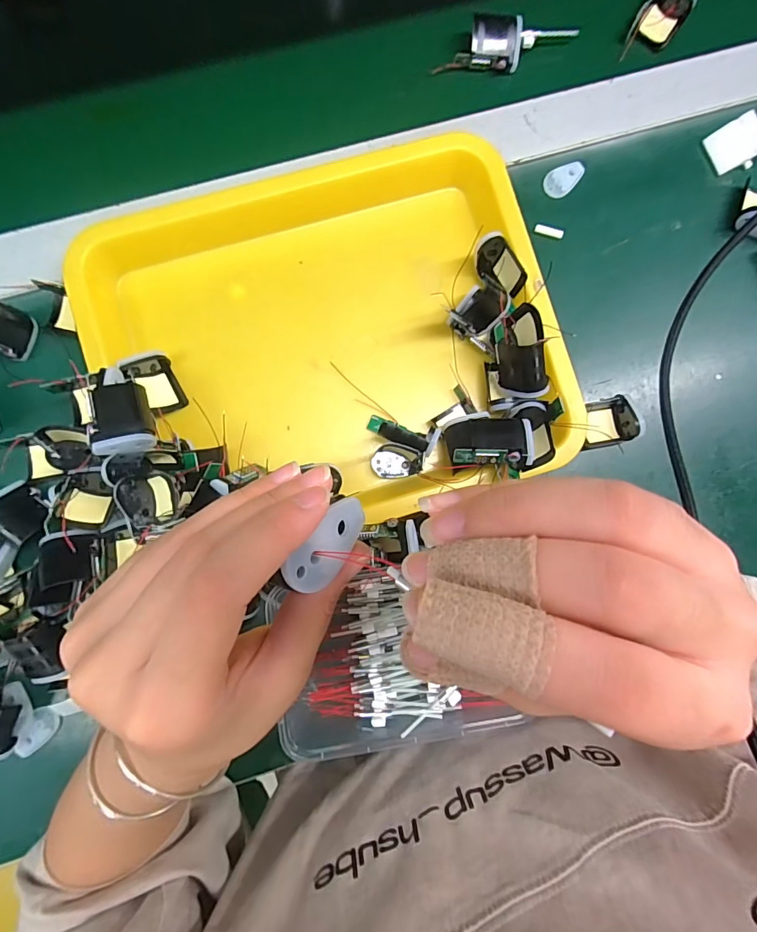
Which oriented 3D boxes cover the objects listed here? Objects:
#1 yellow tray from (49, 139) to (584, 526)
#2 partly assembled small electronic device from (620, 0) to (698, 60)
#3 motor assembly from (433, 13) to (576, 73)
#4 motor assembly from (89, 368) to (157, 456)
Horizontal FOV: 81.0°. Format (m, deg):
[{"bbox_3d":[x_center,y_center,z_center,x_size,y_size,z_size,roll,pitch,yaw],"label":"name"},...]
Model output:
[{"bbox_3d":[-0.035,-0.091,0.329,0.317,0.035,0.260,-16,88,-4],"label":"yellow tray"},{"bbox_3d":[0.241,-0.383,0.375,0.036,0.022,0.079,36,86,-1],"label":"partly assembled small electronic device"},{"bbox_3d":[0.106,-0.345,0.364,0.121,0.030,0.028,-16,88,-4],"label":"motor assembly"},{"bbox_3d":[-0.172,-0.035,0.295,0.036,0.024,0.059,-6,76,-35],"label":"motor assembly"}]

